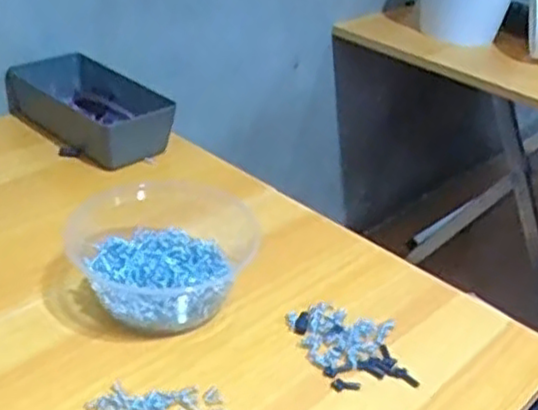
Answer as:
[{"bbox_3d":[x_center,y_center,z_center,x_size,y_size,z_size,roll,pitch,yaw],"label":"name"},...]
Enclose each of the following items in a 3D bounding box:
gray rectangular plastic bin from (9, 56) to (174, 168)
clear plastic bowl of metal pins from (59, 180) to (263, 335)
[{"bbox_3d":[-0.184,-0.101,0.741,0.176,0.051,0.101,29,39,33],"label":"gray rectangular plastic bin"},{"bbox_3d":[-0.083,0.032,0.542,0.131,0.057,0.148,-7,34,-20],"label":"clear plastic bowl of metal pins"}]

